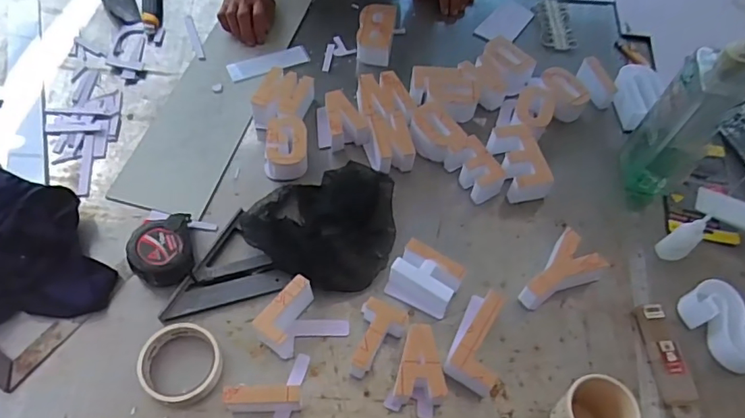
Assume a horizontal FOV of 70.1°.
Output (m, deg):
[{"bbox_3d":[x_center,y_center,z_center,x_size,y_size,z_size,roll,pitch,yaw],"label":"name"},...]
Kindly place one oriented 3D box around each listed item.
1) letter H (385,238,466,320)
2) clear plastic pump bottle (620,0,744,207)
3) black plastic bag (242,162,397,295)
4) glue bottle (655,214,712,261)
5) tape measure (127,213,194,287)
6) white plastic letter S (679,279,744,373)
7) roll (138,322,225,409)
[{"bbox_3d":[0.068,0.089,0.682,0.084,0.046,0.066,24,59,12],"label":"letter H"},{"bbox_3d":[0.420,-0.124,0.698,0.066,0.274,0.103,17,58,8],"label":"clear plastic pump bottle"},{"bbox_3d":[-0.071,0.014,0.727,0.200,0.039,0.184,1,57,-3],"label":"black plastic bag"},{"bbox_3d":[0.420,0.039,0.716,0.028,0.084,0.033,-31,64,-21],"label":"glue bottle"},{"bbox_3d":[-0.266,0.055,0.682,0.083,0.041,0.094,-15,59,-13],"label":"tape measure"},{"bbox_3d":[0.447,0.148,0.665,0.064,0.041,0.118,-29,63,-20],"label":"white plastic letter S"},{"bbox_3d":[-0.220,0.178,0.611,0.095,0.017,0.086,13,57,5],"label":"roll"}]

